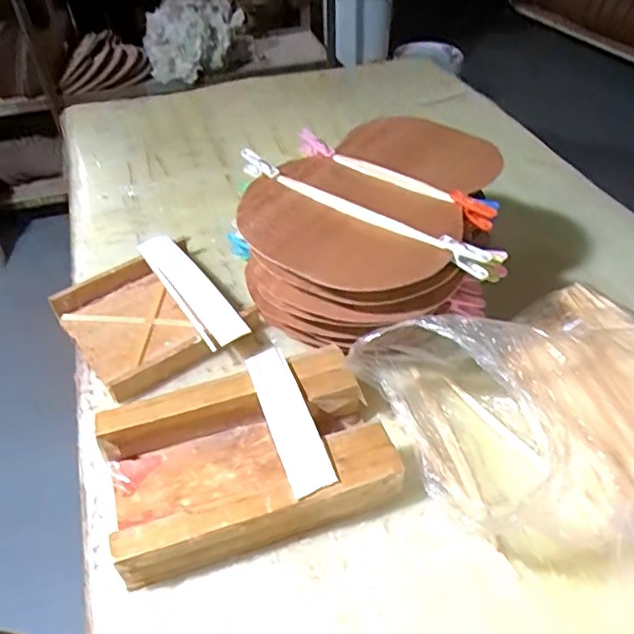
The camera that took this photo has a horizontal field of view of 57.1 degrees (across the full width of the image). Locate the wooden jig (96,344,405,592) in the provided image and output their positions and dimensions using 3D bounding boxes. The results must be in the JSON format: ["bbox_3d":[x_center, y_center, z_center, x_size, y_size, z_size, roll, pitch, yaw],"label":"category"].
[{"bbox_3d":[-0.072,0.135,0.582,0.266,0.053,0.172,-14,46,-13],"label":"wooden jig"}]

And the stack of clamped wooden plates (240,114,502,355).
[{"bbox_3d":[0.065,-0.096,0.703,0.250,0.167,0.289,21,49,21],"label":"stack of clamped wooden plates"}]

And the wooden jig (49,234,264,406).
[{"bbox_3d":[-0.213,-0.005,0.761,0.204,0.050,0.211,-26,50,-23],"label":"wooden jig"}]

